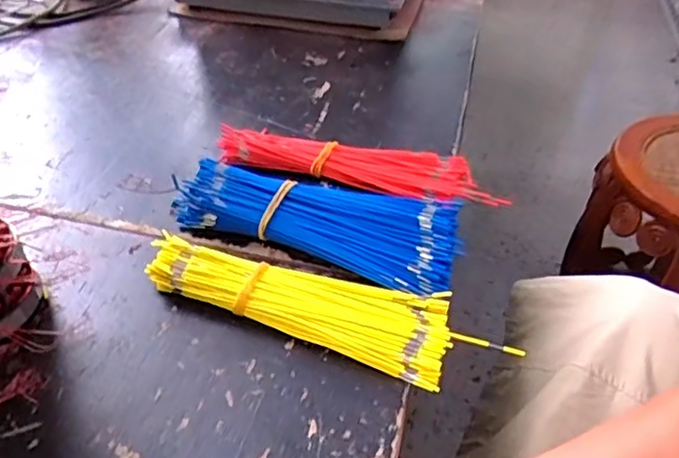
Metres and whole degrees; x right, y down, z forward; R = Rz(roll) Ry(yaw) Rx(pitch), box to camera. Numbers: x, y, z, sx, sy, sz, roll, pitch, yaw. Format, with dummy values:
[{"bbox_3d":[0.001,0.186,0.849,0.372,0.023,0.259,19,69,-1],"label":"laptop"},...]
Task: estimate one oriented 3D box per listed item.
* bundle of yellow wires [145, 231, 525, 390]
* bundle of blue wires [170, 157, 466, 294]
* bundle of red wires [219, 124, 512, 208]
[{"bbox_3d":[-0.015,0.057,0.475,0.271,0.027,0.069,17,44,16],"label":"bundle of yellow wires"},{"bbox_3d":[-0.020,-0.008,0.538,0.257,0.040,0.094,15,43,13],"label":"bundle of blue wires"},{"bbox_3d":[0.018,-0.062,0.608,0.276,0.028,0.055,13,43,11],"label":"bundle of red wires"}]

